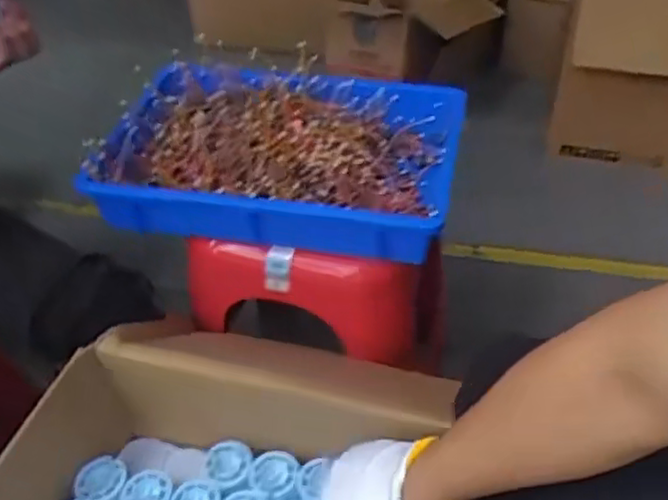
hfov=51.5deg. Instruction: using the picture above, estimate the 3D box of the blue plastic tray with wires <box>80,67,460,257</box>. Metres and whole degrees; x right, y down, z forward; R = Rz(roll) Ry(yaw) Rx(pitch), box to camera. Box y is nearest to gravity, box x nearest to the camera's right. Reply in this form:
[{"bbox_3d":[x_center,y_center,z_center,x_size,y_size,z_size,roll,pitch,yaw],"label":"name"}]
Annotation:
[{"bbox_3d":[-0.065,-0.126,0.894,0.440,0.088,0.289,8,43,11],"label":"blue plastic tray with wires"}]

